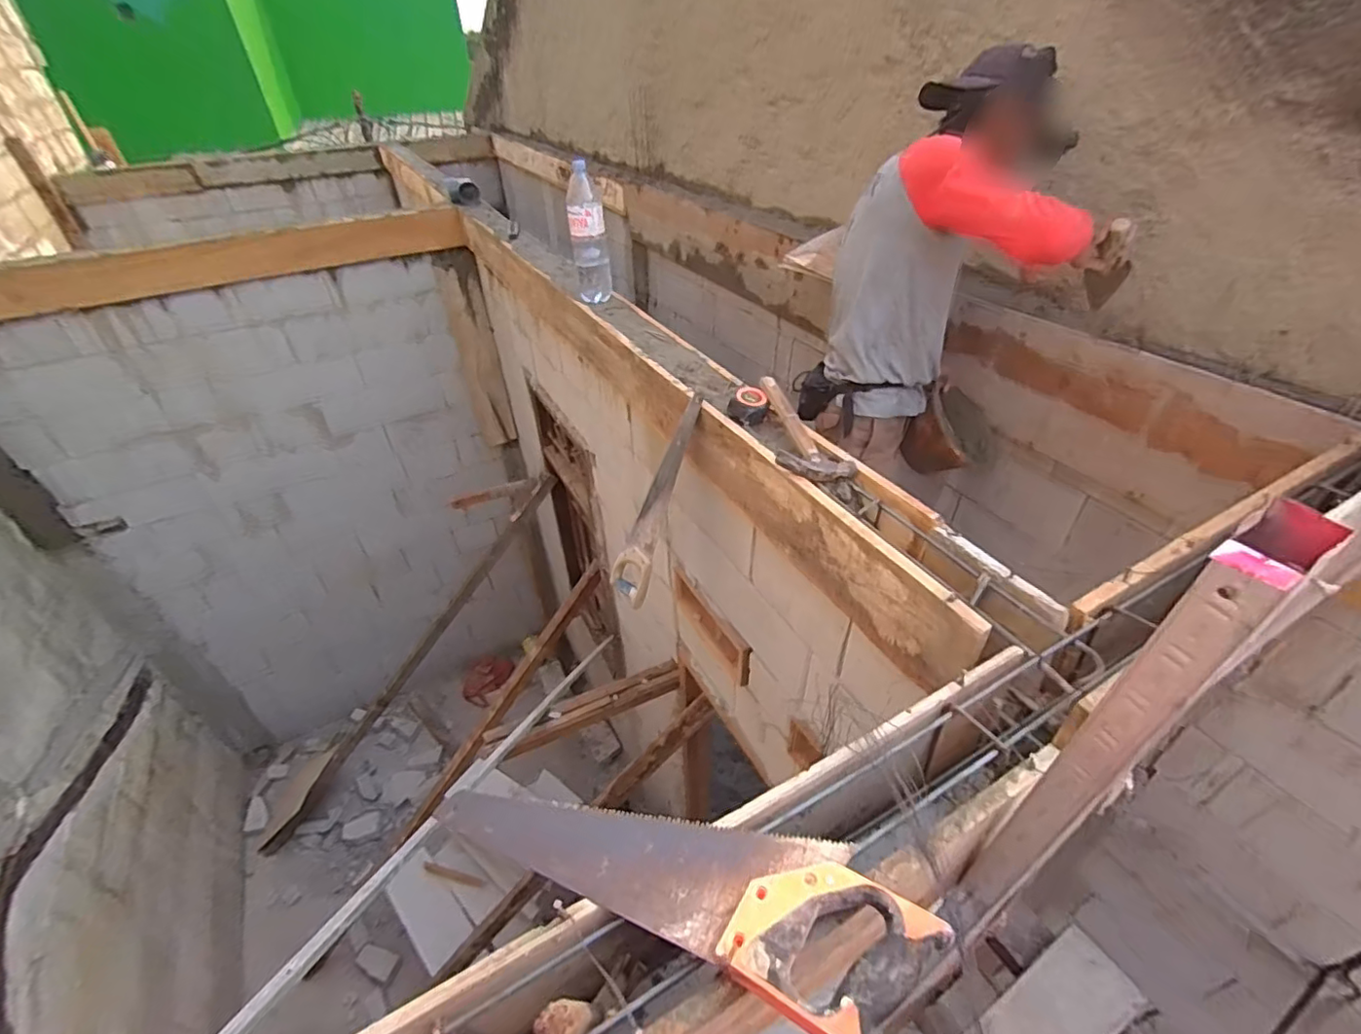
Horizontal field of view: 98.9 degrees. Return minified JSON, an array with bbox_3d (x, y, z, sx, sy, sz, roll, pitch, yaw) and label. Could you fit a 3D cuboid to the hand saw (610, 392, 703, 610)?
[{"bbox_3d":[-0.048,-0.026,1.269,0.024,0.506,0.136,1,32,-36],"label":"hand saw"}]

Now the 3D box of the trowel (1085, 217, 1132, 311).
[{"bbox_3d":[0.905,-0.533,1.226,0.072,0.075,0.312,25,4,29],"label":"trowel"}]

